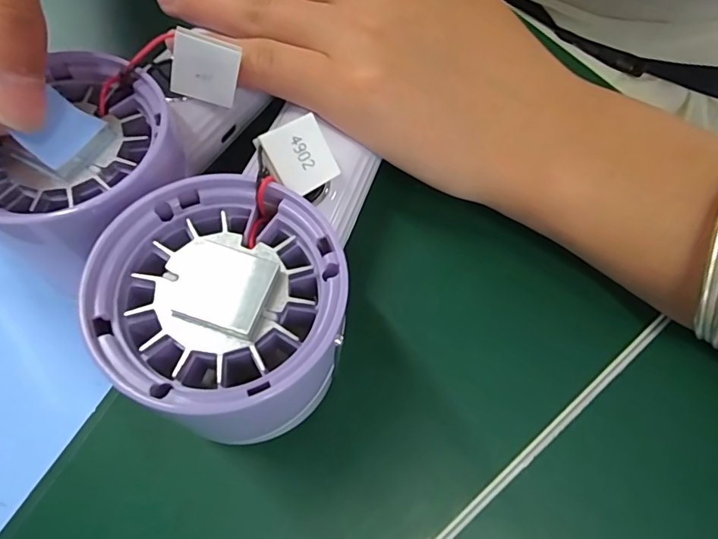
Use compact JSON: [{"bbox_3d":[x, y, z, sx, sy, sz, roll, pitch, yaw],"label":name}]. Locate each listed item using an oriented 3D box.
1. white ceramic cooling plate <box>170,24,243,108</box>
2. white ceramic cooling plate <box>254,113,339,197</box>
[{"bbox_3d":[-0.050,-0.065,0.149,0.020,0.020,0.004,10,41,-19],"label":"white ceramic cooling plate"},{"bbox_3d":[-0.017,-0.033,0.135,0.021,0.004,0.020,-39,110,-30],"label":"white ceramic cooling plate"}]

